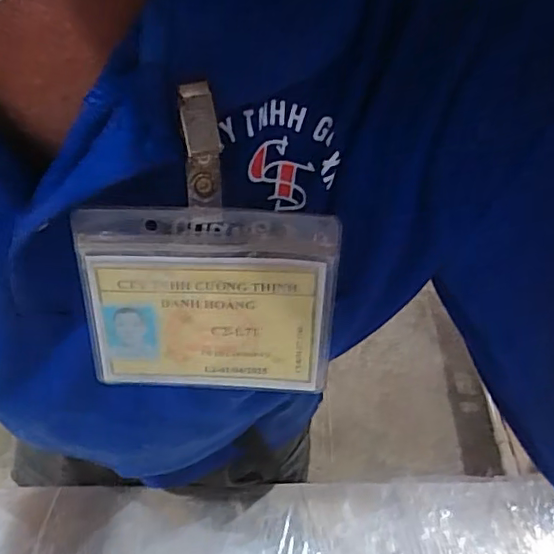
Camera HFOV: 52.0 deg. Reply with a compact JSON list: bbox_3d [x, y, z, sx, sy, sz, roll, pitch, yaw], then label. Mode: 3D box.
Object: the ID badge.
[{"bbox_3d":[-0.026,-0.004,0.213,0.096,0.120,0.009,1,35,-1],"label":"ID badge"}]

